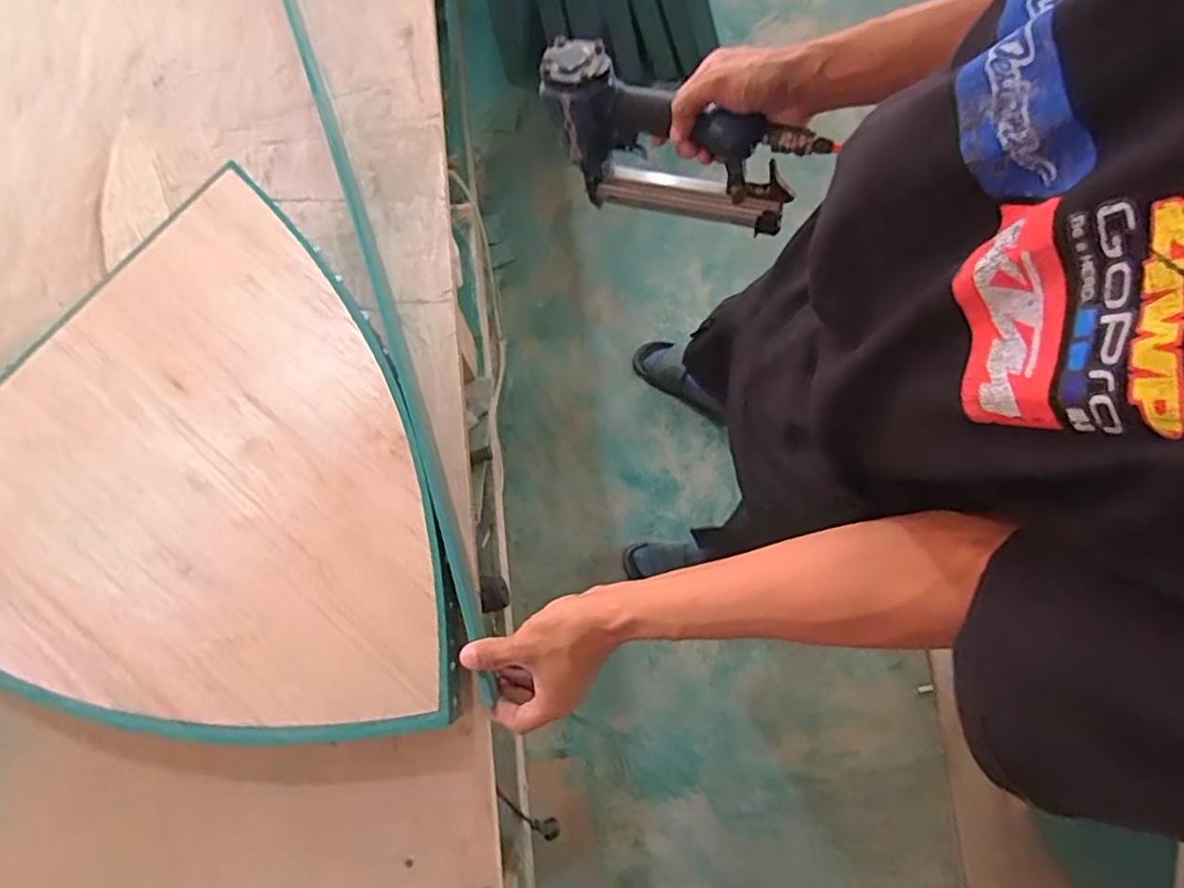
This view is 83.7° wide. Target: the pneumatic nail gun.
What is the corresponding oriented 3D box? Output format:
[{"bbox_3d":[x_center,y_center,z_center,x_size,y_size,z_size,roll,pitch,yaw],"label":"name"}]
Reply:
[{"bbox_3d":[0.072,-0.270,0.626,0.243,0.141,0.059,27,79,6],"label":"pneumatic nail gun"}]

